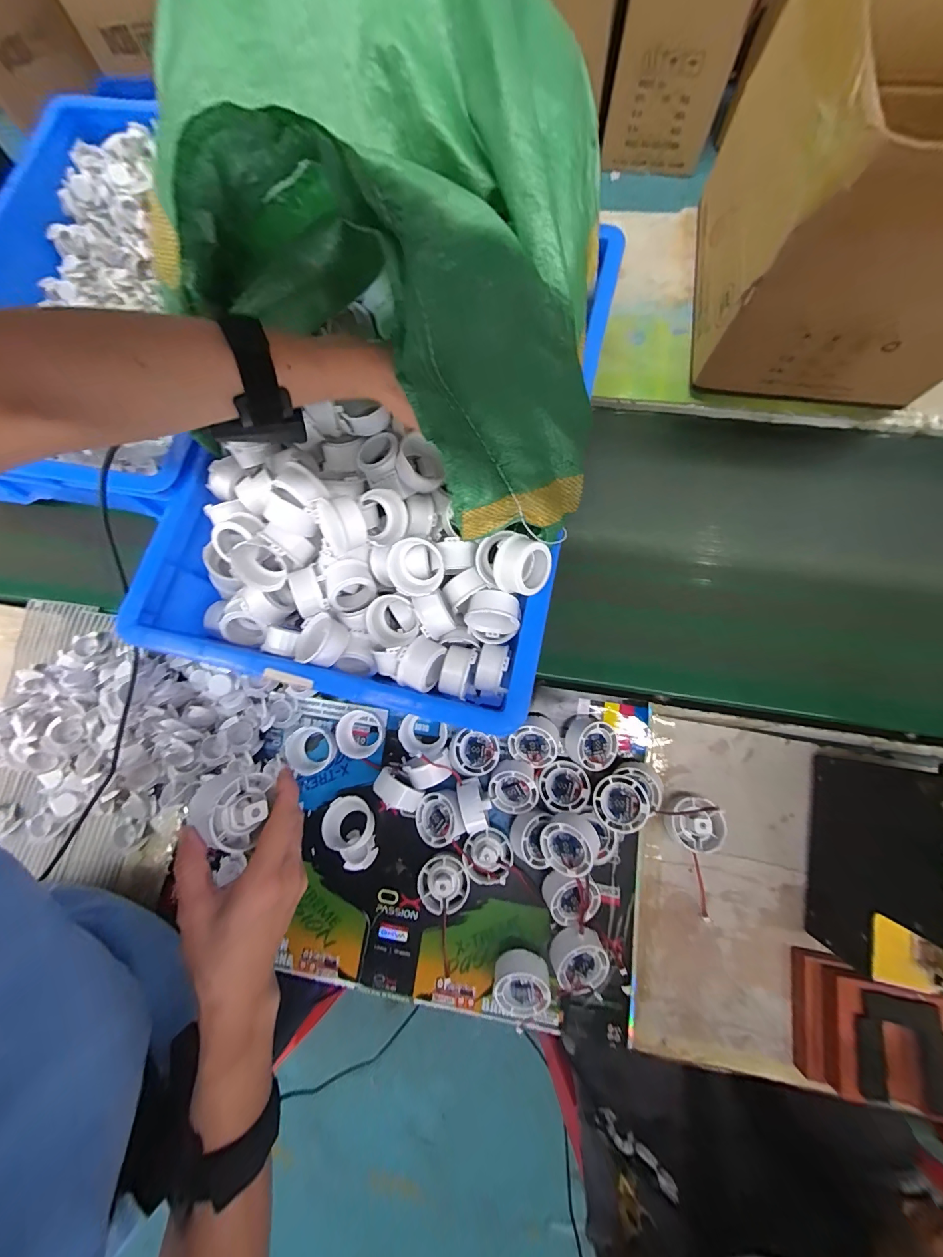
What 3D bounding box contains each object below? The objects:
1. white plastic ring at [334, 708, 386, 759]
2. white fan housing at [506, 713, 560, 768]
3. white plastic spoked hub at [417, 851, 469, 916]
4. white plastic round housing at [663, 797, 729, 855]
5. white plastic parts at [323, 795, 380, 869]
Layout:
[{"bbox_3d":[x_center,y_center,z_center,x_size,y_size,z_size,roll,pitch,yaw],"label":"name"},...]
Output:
[{"bbox_3d":[-0.132,0.126,0.485,0.053,0.023,0.056,0,79,1],"label":"white plastic ring"},{"bbox_3d":[0.070,0.126,0.454,0.052,0.025,0.052,5,107,15],"label":"white fan housing"},{"bbox_3d":[-0.029,0.275,0.439,0.053,0.031,0.051,0,79,1],"label":"white plastic spoked hub"},{"bbox_3d":[0.240,0.211,0.437,0.056,0.032,0.054,0,79,1],"label":"white plastic round housing"},{"bbox_3d":[-0.131,0.228,0.454,0.052,0.034,0.078,-22,79,-3],"label":"white plastic parts"}]

